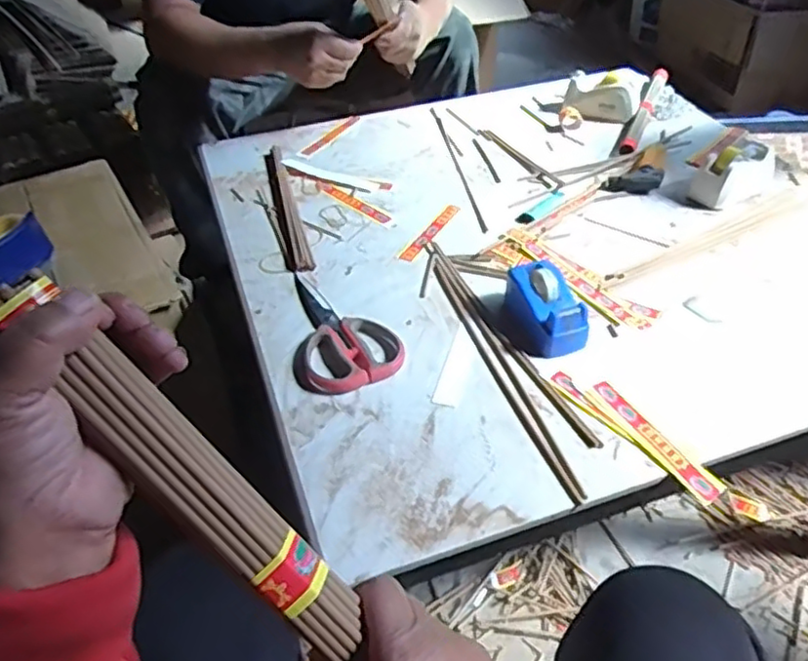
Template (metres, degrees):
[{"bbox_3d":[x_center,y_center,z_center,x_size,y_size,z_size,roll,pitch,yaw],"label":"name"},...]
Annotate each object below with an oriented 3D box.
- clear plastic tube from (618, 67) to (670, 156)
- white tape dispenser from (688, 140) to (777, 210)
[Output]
[{"bbox_3d":[0.386,-0.355,1.073,0.024,0.020,0.305,16,45,20],"label":"clear plastic tube"},{"bbox_3d":[0.441,-0.208,0.884,0.129,0.060,0.052,-20,44,-17],"label":"white tape dispenser"}]

